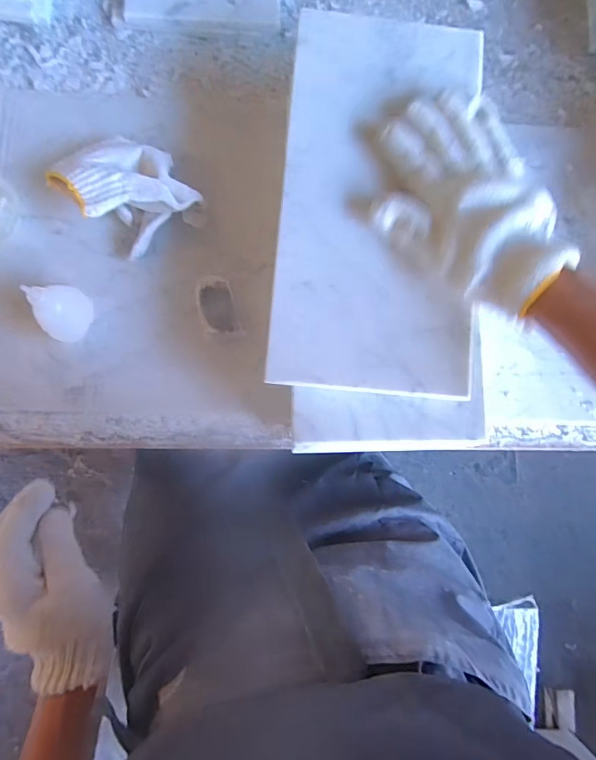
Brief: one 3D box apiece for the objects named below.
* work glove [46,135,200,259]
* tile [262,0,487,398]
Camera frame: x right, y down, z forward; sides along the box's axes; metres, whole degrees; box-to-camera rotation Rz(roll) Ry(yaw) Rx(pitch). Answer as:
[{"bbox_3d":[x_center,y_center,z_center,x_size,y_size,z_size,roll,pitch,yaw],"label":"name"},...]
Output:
[{"bbox_3d":[-0.151,-0.172,0.408,0.094,0.059,0.108,-44,87,-9],"label":"work glove"},{"bbox_3d":[0.062,-0.141,0.346,0.151,0.015,0.299,2,83,-4],"label":"tile"}]

